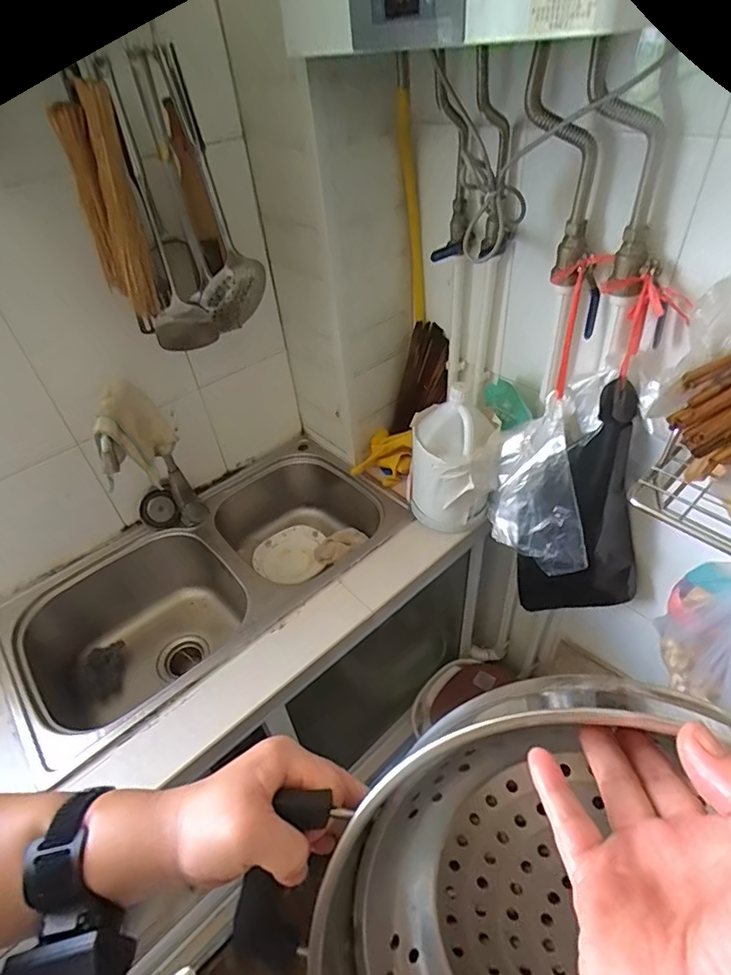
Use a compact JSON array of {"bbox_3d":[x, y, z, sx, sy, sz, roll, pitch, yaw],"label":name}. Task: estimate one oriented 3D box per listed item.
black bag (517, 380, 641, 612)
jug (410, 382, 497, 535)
[{"bbox_3d":[0.372,0.048,0.824,0.196,0.405,0.102,10,44,18],"label":"black bag"},{"bbox_3d":[0.157,-0.043,0.926,0.137,0.234,0.122,-15,43,-10],"label":"jug"}]

